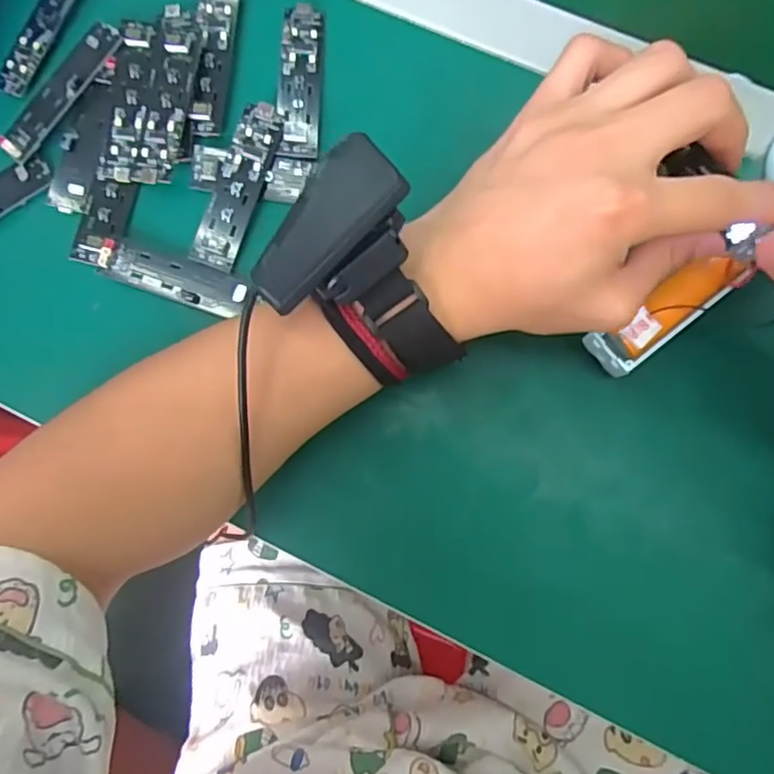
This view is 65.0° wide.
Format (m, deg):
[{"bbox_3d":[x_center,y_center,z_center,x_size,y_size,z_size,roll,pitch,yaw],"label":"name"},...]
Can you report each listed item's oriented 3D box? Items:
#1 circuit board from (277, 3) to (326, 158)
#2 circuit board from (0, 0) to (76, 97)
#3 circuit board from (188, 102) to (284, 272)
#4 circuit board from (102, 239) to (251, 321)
[{"bbox_3d":[-0.049,-0.175,0.343,0.023,0.005,0.091,2,82,5],"label":"circuit board"},{"bbox_3d":[-0.206,-0.216,0.361,0.020,0.006,0.091,25,87,0],"label":"circuit board"},{"bbox_3d":[-0.082,-0.111,0.331,0.025,0.010,0.091,21,84,7],"label":"circuit board"},{"bbox_3d":[-0.116,-0.060,0.335,0.077,0.010,0.024,18,83,7],"label":"circuit board"}]

